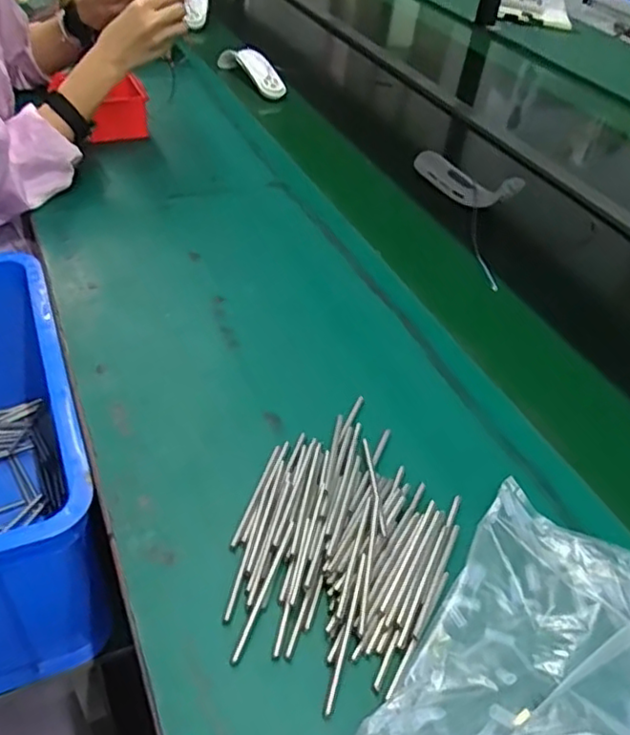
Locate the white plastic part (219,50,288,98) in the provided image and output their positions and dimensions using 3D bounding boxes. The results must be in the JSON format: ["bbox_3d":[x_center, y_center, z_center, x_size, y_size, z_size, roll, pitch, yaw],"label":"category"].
[{"bbox_3d":[-0.119,-0.566,1.212,0.060,0.052,0.196,-19,48,-26],"label":"white plastic part"}]

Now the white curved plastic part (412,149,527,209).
[{"bbox_3d":[0.214,-0.288,0.930,0.044,0.053,0.204,-19,49,-26],"label":"white curved plastic part"}]

